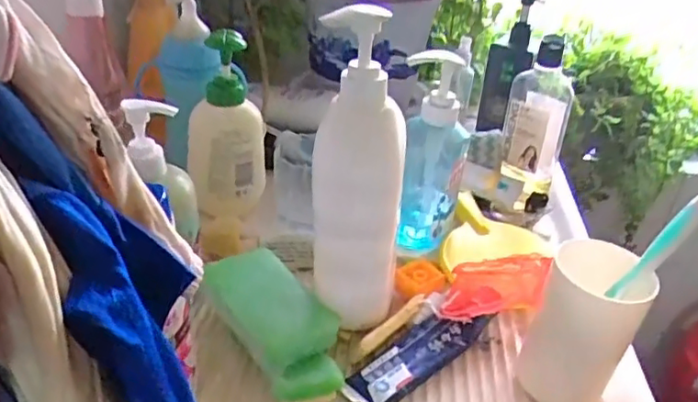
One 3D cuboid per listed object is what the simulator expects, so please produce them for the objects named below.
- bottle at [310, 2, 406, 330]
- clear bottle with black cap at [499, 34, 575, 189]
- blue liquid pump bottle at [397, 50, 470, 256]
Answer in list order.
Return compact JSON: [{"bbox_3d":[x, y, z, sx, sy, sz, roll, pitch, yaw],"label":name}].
[{"bbox_3d":[0.005,-0.014,0.471,0.068,0.244,0.078,2,31,-7],"label":"bottle"},{"bbox_3d":[0.228,-0.112,0.724,0.070,0.162,0.061,16,32,16],"label":"clear bottle with black cap"},{"bbox_3d":[0.078,-0.042,0.589,0.070,0.196,0.058,13,32,11],"label":"blue liquid pump bottle"}]

